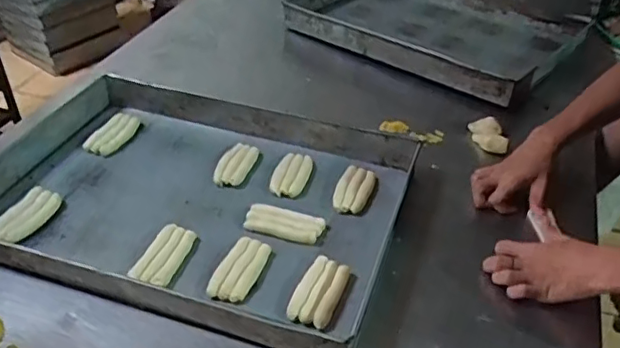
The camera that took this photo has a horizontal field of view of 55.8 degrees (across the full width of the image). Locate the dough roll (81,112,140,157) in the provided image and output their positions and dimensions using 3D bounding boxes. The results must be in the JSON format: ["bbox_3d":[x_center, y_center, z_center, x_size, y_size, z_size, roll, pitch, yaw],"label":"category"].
[{"bbox_3d":[-0.342,-0.071,1.028,0.059,0.025,0.110,10,41,12],"label":"dough roll"}]

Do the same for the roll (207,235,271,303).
[{"bbox_3d":[-0.093,0.125,0.776,0.058,0.014,0.103,14,42,17],"label":"roll"}]

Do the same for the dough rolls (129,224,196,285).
[{"bbox_3d":[-0.198,0.109,0.795,0.054,0.012,0.102,10,41,12],"label":"dough rolls"}]

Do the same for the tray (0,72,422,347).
[{"bbox_3d":[-0.178,0.027,0.880,0.612,0.059,0.416,14,41,14],"label":"tray"}]

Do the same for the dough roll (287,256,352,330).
[{"bbox_3d":[0.014,0.149,0.736,0.053,0.026,0.096,16,42,19],"label":"dough roll"}]

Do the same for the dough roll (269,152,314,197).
[{"bbox_3d":[-0.029,0.003,0.940,0.053,0.024,0.091,12,41,15],"label":"dough roll"}]

